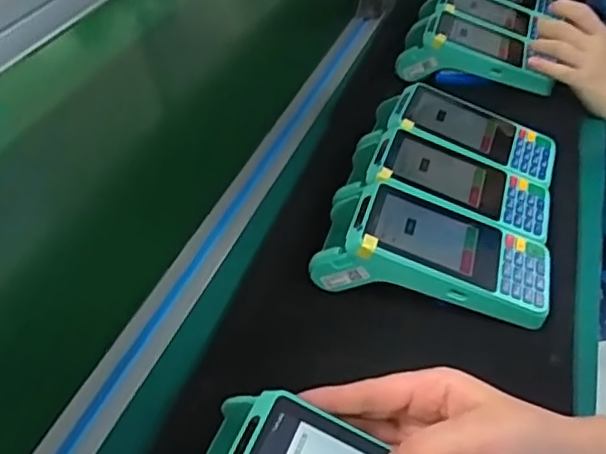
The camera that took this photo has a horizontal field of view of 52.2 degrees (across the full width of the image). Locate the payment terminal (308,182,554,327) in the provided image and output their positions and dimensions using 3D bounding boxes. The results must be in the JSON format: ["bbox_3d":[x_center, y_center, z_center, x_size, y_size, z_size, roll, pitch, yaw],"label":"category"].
[{"bbox_3d":[0.097,0.014,0.470,0.169,0.053,0.078,7,40,14],"label":"payment terminal"}]

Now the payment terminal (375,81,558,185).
[{"bbox_3d":[0.150,-0.083,0.582,0.167,0.050,0.077,23,44,9],"label":"payment terminal"}]

